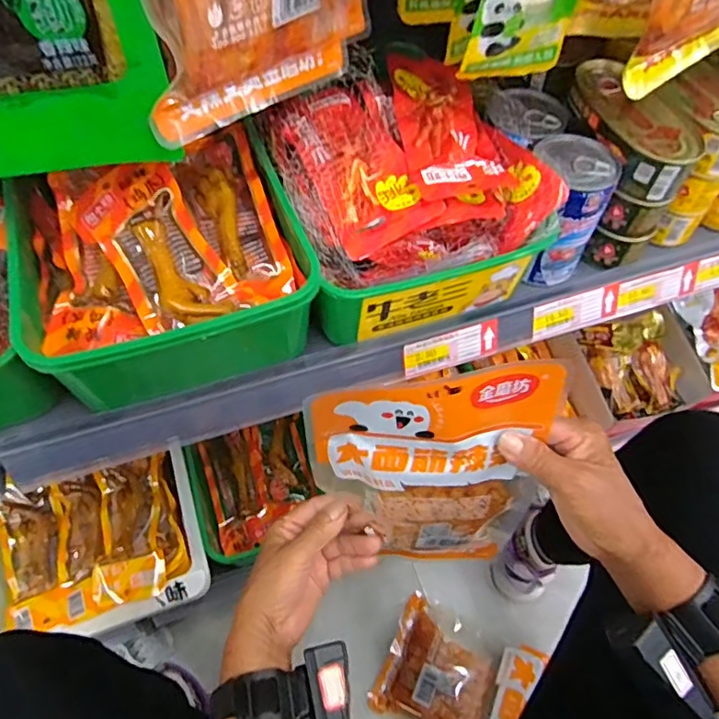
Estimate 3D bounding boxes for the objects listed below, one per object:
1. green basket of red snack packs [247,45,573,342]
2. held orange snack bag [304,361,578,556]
[{"bbox_3d":[0.029,-0.150,0.479,0.208,0.129,0.216,-16,60,-13],"label":"green basket of red snack packs"},{"bbox_3d":[0.051,0.091,0.421,0.164,0.220,0.023,-3,40,-4],"label":"held orange snack bag"}]

